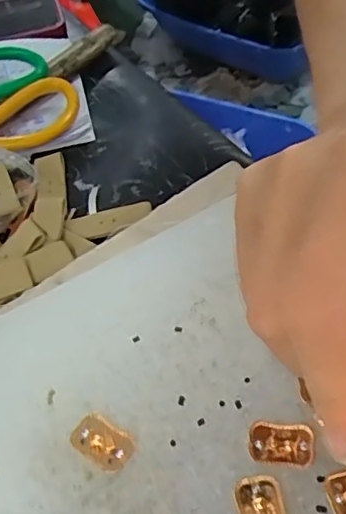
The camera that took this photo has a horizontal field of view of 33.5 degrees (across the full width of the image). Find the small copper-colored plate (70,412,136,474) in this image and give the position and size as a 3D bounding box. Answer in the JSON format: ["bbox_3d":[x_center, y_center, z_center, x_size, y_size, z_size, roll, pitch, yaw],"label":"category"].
[{"bbox_3d":[-0.031,0.081,0.253,0.027,0.005,0.018,28,61,24],"label":"small copper-colored plate"}]

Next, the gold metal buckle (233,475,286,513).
[{"bbox_3d":[0.036,0.103,0.231,0.018,0.005,0.028,-11,53,-2],"label":"gold metal buckle"}]

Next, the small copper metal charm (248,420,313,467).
[{"bbox_3d":[0.046,0.080,0.247,0.026,0.004,0.018,4,54,9],"label":"small copper metal charm"}]

